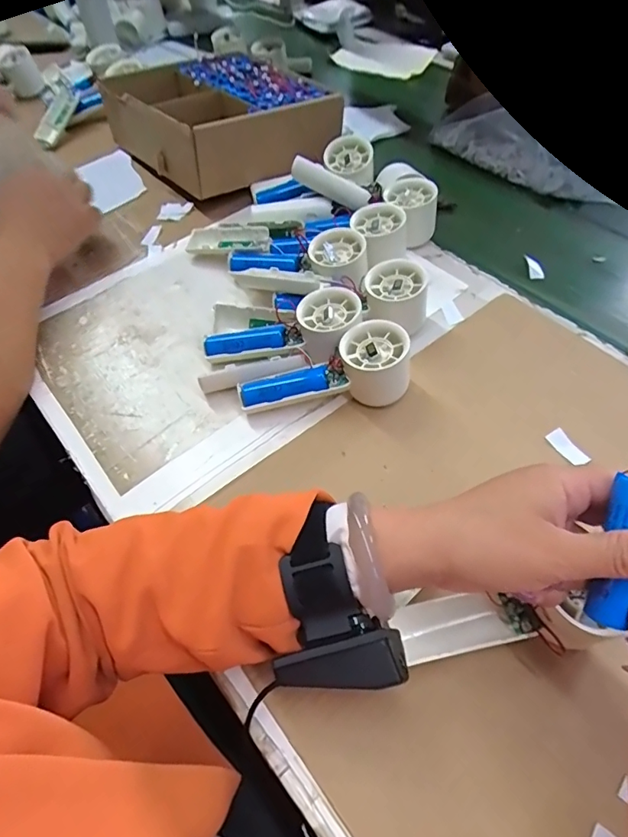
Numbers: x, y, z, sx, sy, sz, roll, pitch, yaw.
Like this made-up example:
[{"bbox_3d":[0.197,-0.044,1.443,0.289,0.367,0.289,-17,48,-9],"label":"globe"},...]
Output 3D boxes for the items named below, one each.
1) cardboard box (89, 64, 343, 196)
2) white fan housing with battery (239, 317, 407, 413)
[{"bbox_3d":[-0.129,-0.416,0.656,0.229,0.079,0.232,-36,59,-21],"label":"cardboard box"},{"bbox_3d":[0.008,-0.041,0.425,0.147,0.056,0.054,-6,53,-1],"label":"white fan housing with battery"}]

